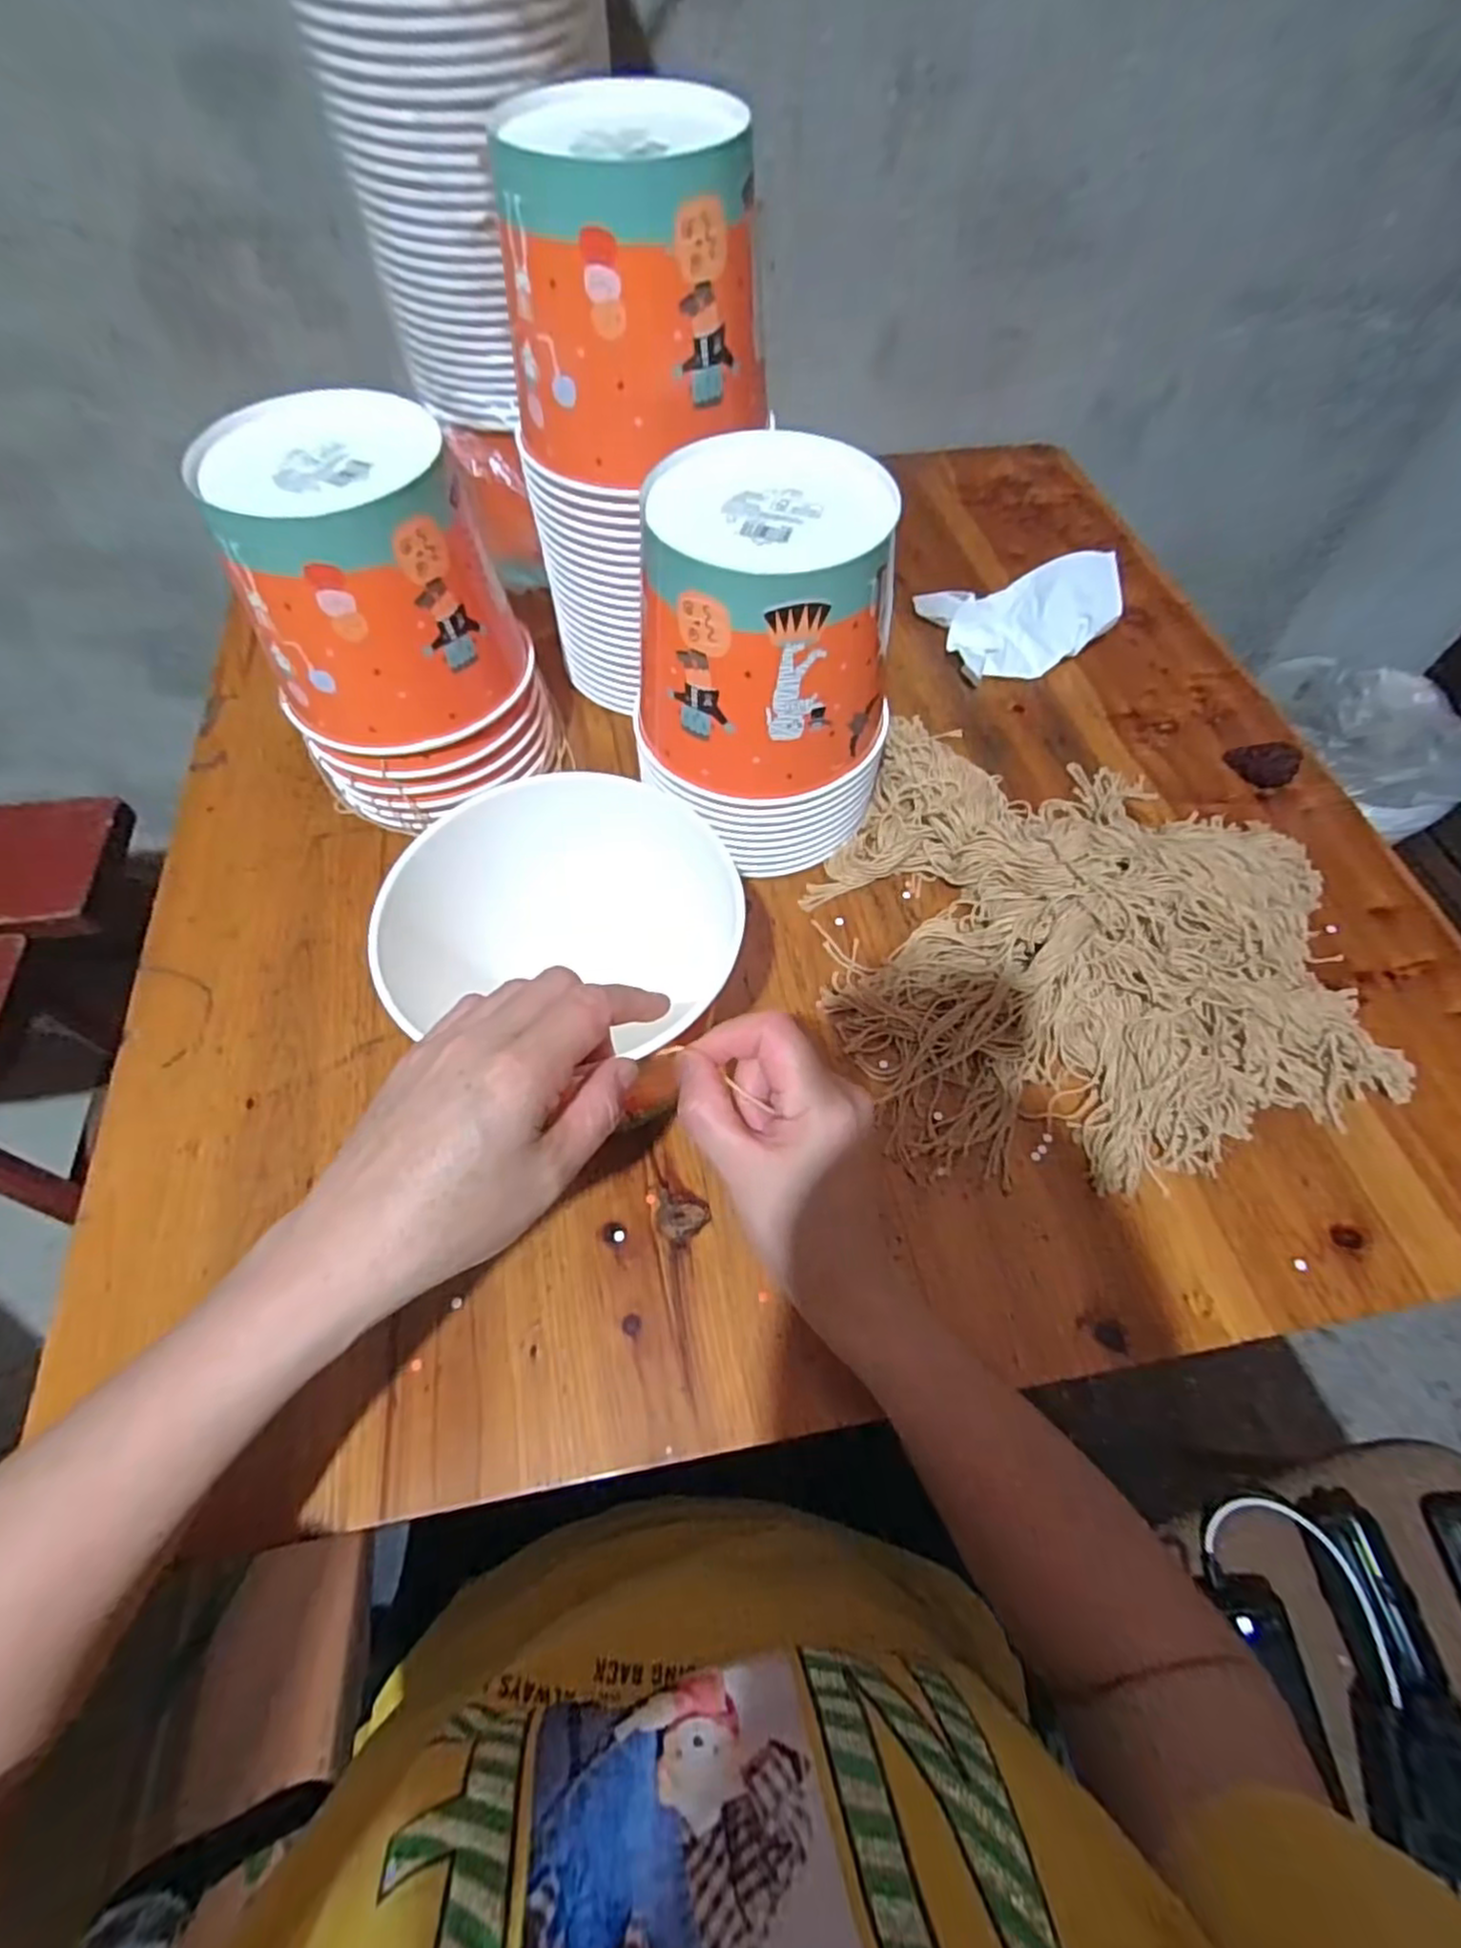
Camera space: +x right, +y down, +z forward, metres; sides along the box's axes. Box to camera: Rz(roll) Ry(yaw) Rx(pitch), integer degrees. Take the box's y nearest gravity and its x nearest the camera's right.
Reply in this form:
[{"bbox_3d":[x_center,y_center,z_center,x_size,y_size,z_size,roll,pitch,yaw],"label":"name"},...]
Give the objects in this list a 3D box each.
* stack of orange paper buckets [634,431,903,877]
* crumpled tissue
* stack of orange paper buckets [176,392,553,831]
[{"bbox_3d":[0.023,-0.182,0.442,0.143,0.187,0.142,28,63,14],"label":"stack of orange paper buckets"},{"bbox_3d":[0.246,-0.303,0.607,0.144,0.047,0.095,-14,62,-8],"label":"crumpled tissue"},{"bbox_3d":[-0.216,-0.218,0.472,0.156,0.206,0.143,-21,63,-13],"label":"stack of orange paper buckets"}]

